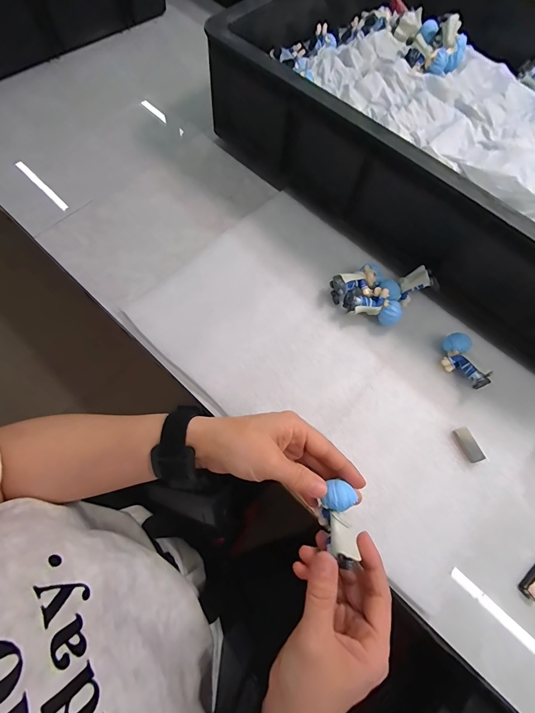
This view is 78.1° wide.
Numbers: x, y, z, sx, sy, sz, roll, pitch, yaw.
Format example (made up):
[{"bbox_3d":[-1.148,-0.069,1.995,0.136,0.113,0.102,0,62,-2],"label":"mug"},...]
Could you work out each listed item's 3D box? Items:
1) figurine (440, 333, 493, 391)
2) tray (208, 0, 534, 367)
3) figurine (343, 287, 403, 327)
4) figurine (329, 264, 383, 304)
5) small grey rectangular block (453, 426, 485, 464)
[{"bbox_3d":[0.209,0.006,0.354,0.030,0.025,0.062,-20,72,-10],"label":"figurine"},{"bbox_3d":[0.270,-0.293,0.393,0.597,0.119,0.434,37,72,10],"label":"tray"},{"bbox_3d":[0.119,-0.055,0.369,0.065,0.027,0.031,15,70,2],"label":"figurine"},{"bbox_3d":[0.102,-0.080,0.376,0.058,0.027,0.032,-22,73,-11],"label":"figurine"},{"bbox_3d":[0.200,0.088,0.327,0.013,0.010,0.034,-21,73,-11],"label":"small grey rectangular block"}]

